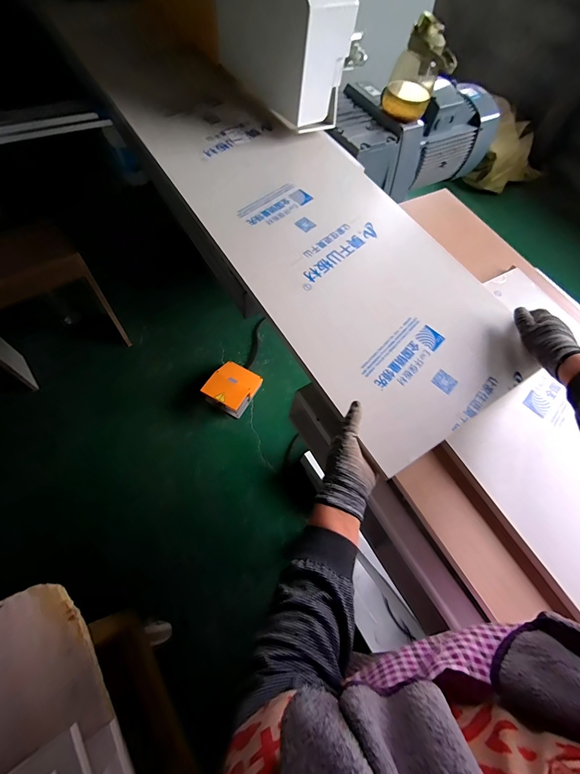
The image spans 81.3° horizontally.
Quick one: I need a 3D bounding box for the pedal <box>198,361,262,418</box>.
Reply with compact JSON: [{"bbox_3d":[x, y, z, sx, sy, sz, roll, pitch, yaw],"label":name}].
[{"bbox_3d":[-0.244,0.002,1.460,0.173,0.144,0.205,29,68,10],"label":"pedal"}]

